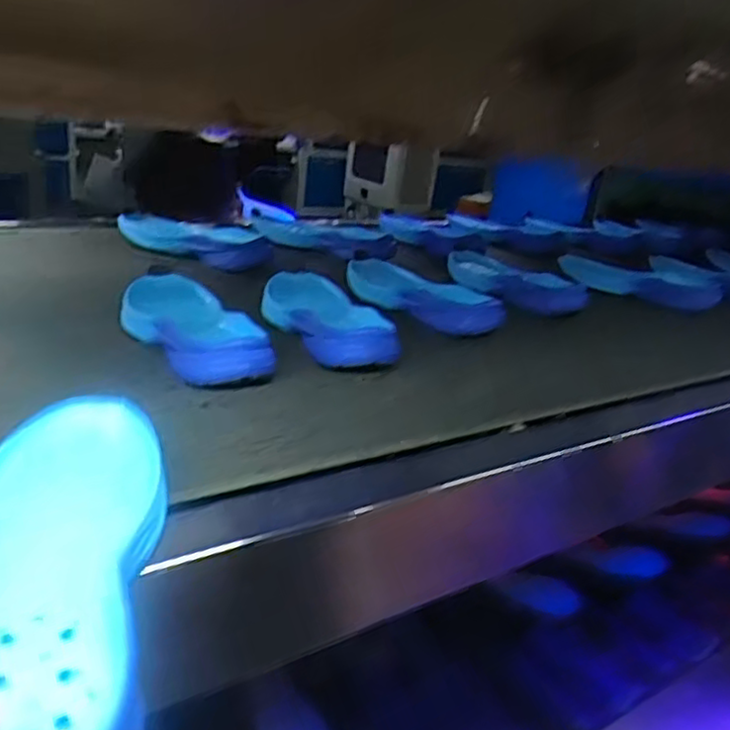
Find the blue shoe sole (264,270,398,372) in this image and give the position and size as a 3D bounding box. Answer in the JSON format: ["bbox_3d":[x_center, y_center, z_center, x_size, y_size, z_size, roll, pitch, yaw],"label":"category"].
[{"bbox_3d":[-0.044,-0.047,0.688,0.089,0.033,0.223,-1,23,-21],"label":"blue shoe sole"}]

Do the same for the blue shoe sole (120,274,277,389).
[{"bbox_3d":[-0.158,-0.037,0.626,0.087,0.038,0.231,-7,28,-32],"label":"blue shoe sole"}]

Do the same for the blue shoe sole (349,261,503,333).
[{"bbox_3d":[0.063,-0.084,0.798,0.079,0.039,0.221,-5,28,-28],"label":"blue shoe sole"}]

